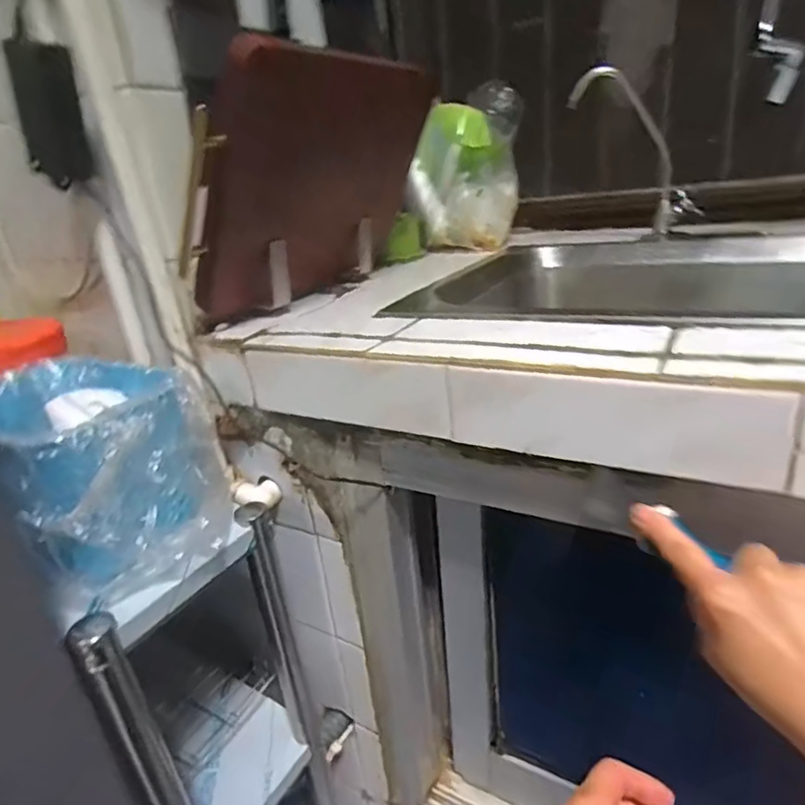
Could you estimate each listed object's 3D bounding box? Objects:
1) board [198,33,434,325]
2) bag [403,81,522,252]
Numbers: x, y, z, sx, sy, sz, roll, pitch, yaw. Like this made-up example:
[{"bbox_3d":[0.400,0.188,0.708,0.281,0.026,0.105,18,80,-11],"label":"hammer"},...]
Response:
[{"bbox_3d":[-0.075,-0.231,0.586,0.016,0.245,0.320,32,36,18],"label":"board"},{"bbox_3d":[0.096,-0.358,0.843,0.145,0.214,0.115,8,27,31],"label":"bag"}]

